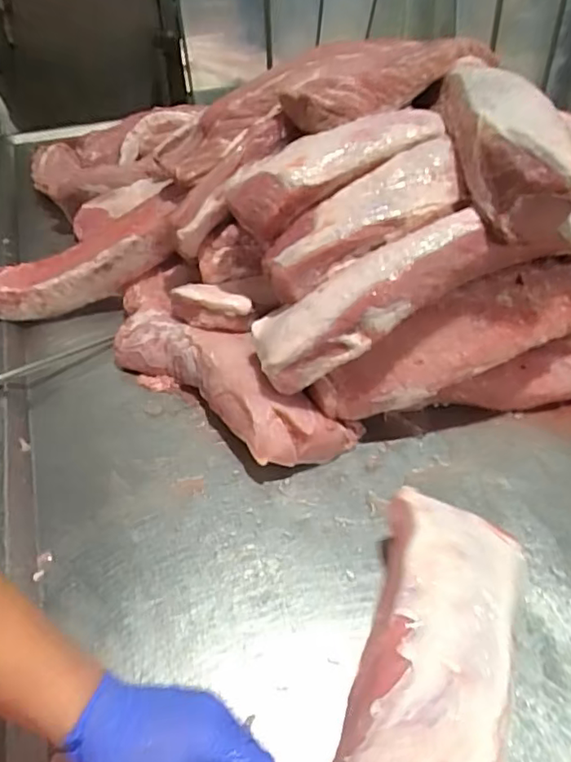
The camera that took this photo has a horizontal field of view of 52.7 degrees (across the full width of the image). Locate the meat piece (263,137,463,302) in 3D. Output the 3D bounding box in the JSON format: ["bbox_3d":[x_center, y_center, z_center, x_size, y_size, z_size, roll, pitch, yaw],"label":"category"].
[{"bbox_3d":[0.102,-0.206,0.730,0.289,0.053,0.110,-33,43,-2],"label":"meat piece"}]

